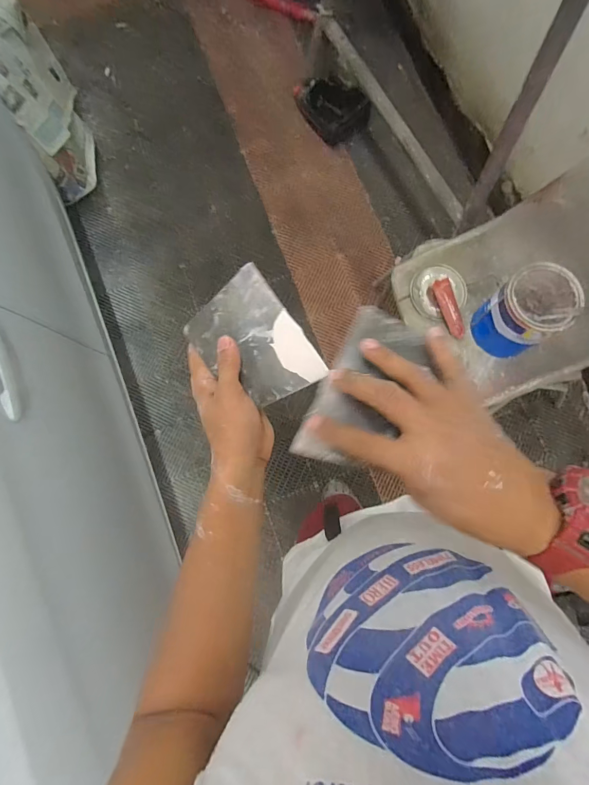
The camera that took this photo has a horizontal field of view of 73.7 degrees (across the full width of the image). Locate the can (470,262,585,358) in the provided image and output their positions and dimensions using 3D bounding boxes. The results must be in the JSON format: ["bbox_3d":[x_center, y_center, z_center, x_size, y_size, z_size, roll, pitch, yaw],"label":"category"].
[{"bbox_3d":[0.576,-0.201,0.983,0.188,0.219,0.170,-37,80,-2],"label":"can"}]

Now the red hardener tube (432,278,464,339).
[{"bbox_3d":[0.416,-0.226,1.055,0.048,0.032,0.163,-15,80,2],"label":"red hardener tube"}]

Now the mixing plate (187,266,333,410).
[{"bbox_3d":[-0.043,-0.051,0.407,0.097,0.009,0.139,-37,77,2],"label":"mixing plate"}]

